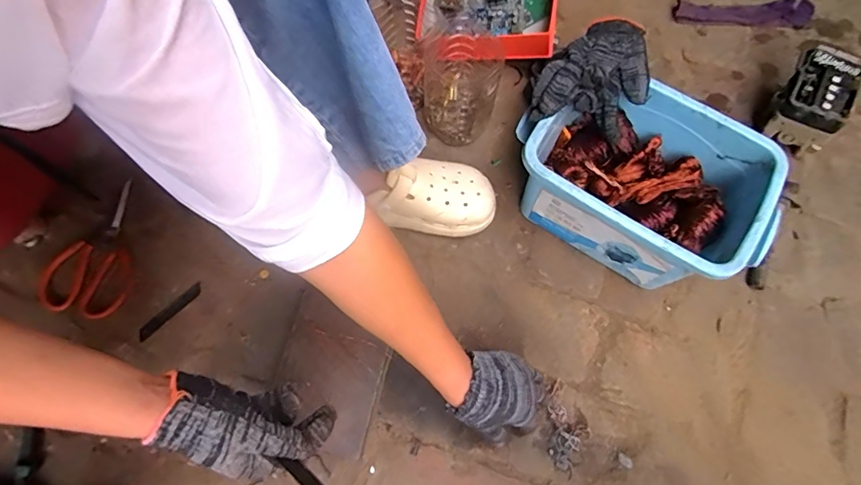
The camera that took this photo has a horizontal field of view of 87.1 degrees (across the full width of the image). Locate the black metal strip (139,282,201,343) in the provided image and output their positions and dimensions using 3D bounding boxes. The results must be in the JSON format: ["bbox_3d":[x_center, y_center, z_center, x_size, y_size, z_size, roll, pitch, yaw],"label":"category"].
[{"bbox_3d":[-0.358,0.094,0.623,0.019,0.004,0.097,39,70,15],"label":"black metal strip"}]

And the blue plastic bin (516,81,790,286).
[{"bbox_3d":[0.255,-0.072,0.596,0.294,0.167,0.191,34,73,12],"label":"blue plastic bin"}]

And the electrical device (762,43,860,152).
[{"bbox_3d":[0.564,-0.210,0.676,0.089,0.097,0.124,34,73,11],"label":"electrical device"}]

